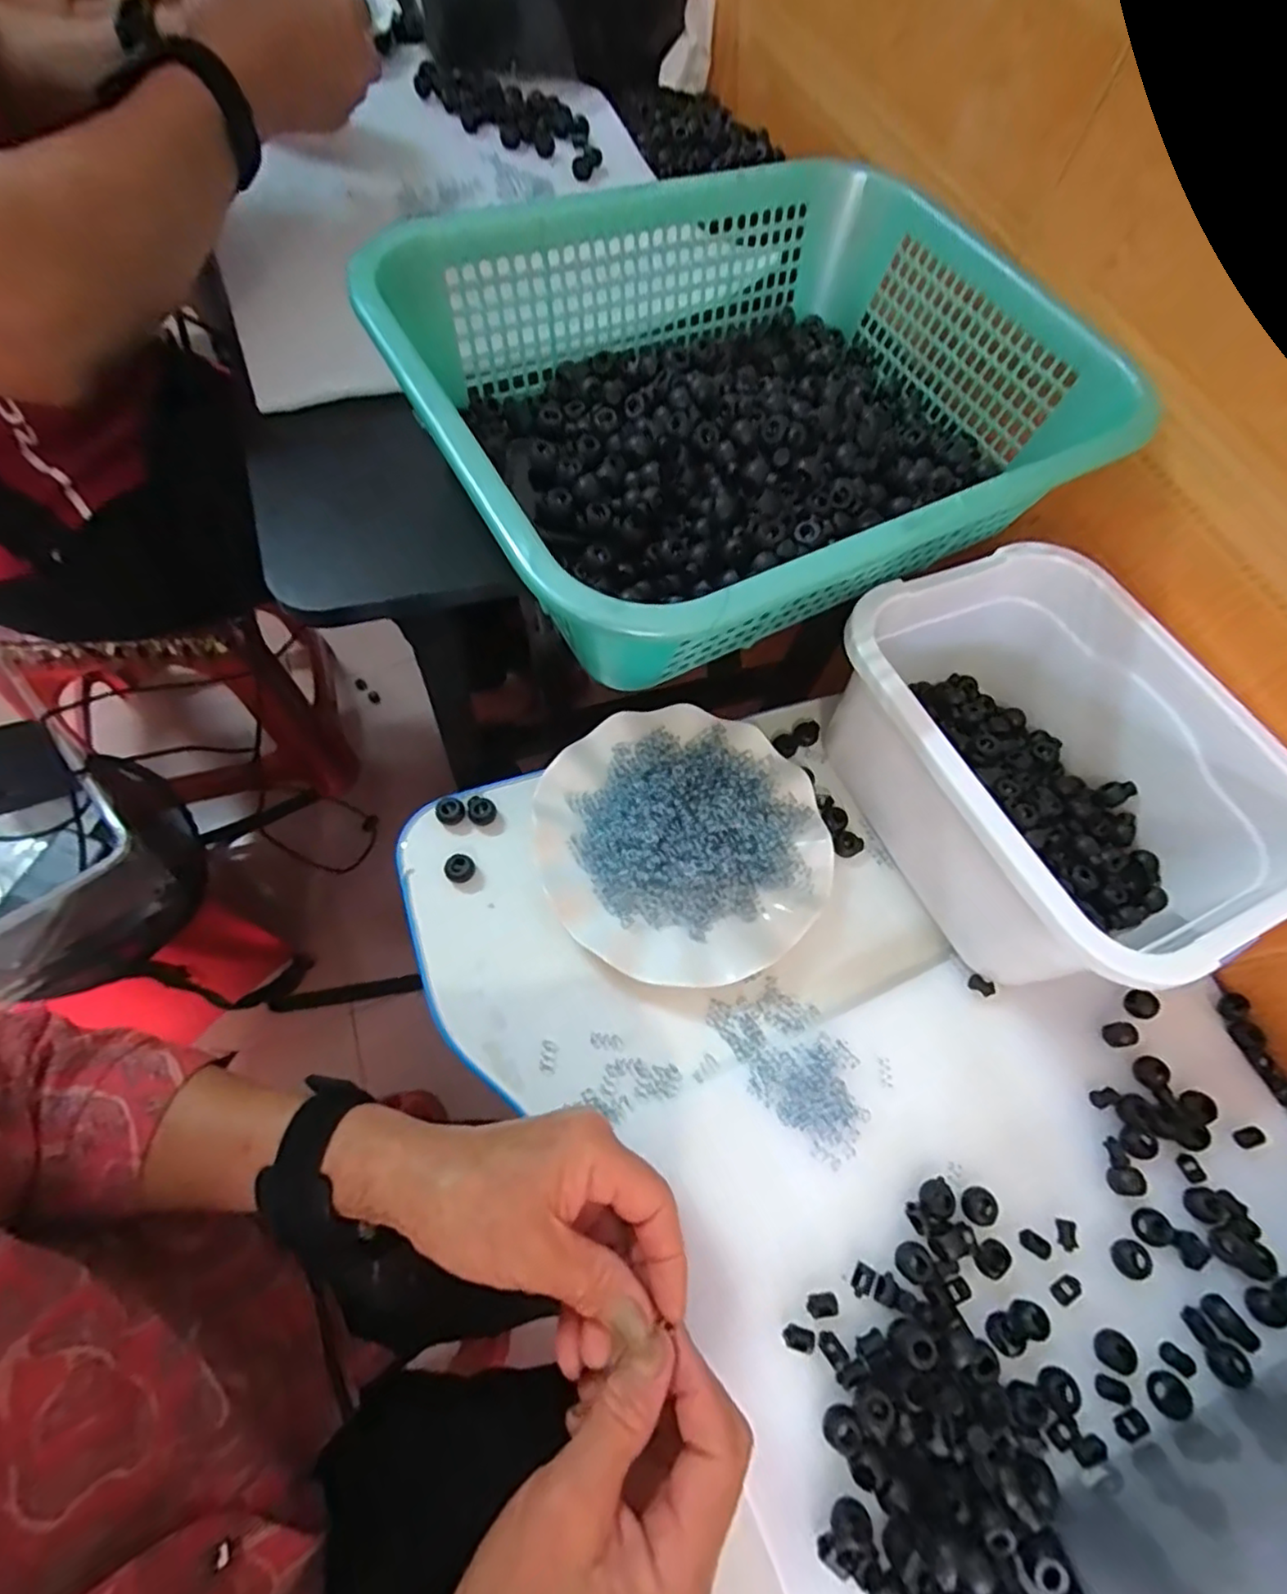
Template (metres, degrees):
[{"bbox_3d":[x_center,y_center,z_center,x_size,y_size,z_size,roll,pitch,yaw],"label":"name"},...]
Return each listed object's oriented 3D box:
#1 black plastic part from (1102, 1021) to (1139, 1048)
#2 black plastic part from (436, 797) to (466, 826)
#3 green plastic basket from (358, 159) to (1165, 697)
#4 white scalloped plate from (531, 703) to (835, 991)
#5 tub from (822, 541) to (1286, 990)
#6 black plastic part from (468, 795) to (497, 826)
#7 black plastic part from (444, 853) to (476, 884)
[{"bbox_3d":[0.285,0.142,0.388,0.016,0.008,0.013,-8,66,-10],"label":"black plastic part"},{"bbox_3d":[-0.123,0.009,0.415,0.017,0.013,0.015,-27,71,-17],"label":"black plastic part"},{"bbox_3d":[0.063,-0.230,0.386,0.378,0.092,0.296,-26,71,-17],"label":"green plastic basket"},{"bbox_3d":[0.026,0.023,0.411,0.177,0.026,0.178,2,65,-5],"label":"white scalloped plate"},{"bbox_3d":[0.237,-0.013,0.401,0.187,0.120,0.246,-22,66,-15],"label":"tub"},{"bbox_3d":[-0.104,0.009,0.418,0.016,0.010,0.016,2,65,-5],"label":"black plastic part"},{"bbox_3d":[-0.113,0.044,0.401,0.018,0.013,0.016,-26,71,-17],"label":"black plastic part"}]

